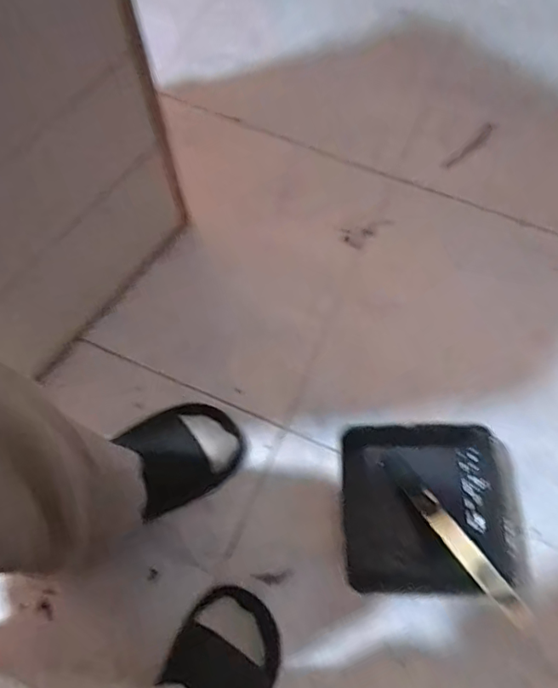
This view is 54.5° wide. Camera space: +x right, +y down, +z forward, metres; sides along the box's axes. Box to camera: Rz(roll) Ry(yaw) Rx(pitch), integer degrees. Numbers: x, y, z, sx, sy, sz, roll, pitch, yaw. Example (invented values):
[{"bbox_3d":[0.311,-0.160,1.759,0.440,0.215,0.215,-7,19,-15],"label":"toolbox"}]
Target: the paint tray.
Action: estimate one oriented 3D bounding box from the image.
[{"bbox_3d":[0.168,0.178,0.581,0.189,0.069,0.171,-2,69,-1],"label":"paint tray"}]

